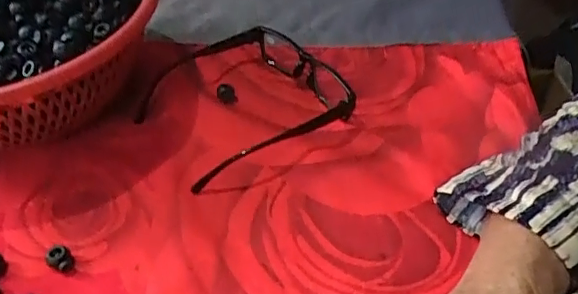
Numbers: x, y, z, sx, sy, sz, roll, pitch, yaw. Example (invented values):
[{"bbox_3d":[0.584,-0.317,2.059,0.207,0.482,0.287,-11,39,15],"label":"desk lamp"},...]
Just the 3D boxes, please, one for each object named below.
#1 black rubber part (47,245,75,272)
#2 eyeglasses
[{"bbox_3d":[-0.152,0.075,0.371,0.014,0.012,0.016,-33,52,-30],"label":"black rubber part"},{"bbox_3d":[-0.046,-0.049,0.473,0.165,0.039,0.162,-15,45,-15],"label":"eyeglasses"}]

